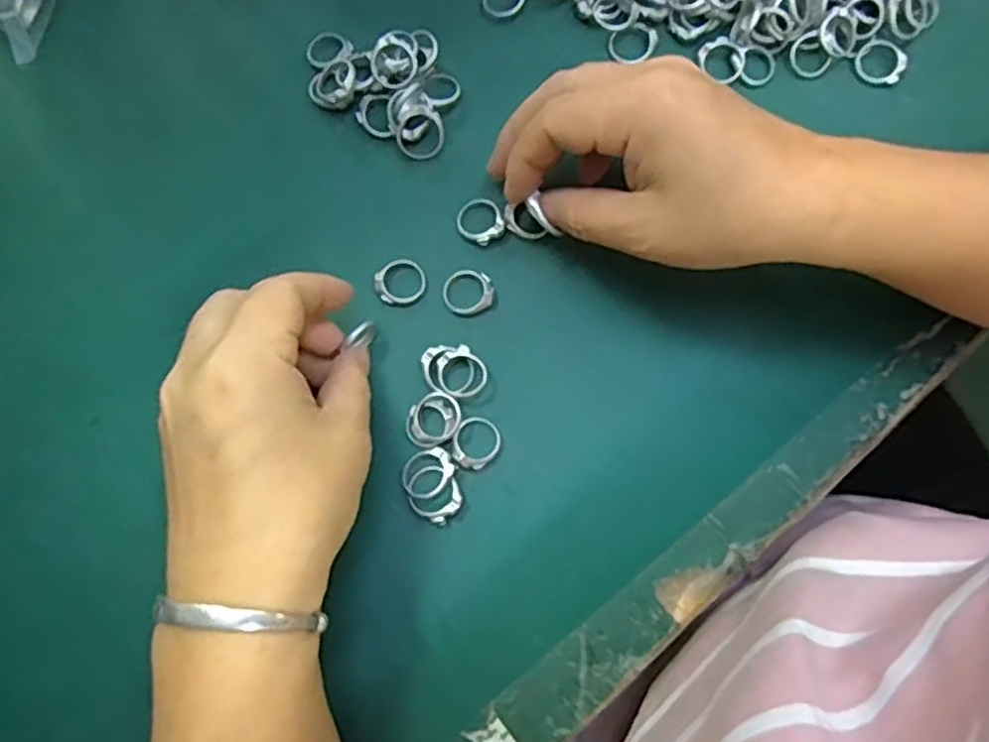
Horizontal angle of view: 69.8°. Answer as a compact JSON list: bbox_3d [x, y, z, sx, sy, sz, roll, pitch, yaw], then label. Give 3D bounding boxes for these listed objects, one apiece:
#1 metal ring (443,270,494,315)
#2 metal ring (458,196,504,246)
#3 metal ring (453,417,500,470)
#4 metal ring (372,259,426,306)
[{"bbox_3d":[-0.011,-0.034,0.303,0.021,0.004,0.020,0,77,0],"label":"metal ring"},{"bbox_3d":[-0.006,-0.066,0.311,0.019,0.004,0.022,-30,79,-7],"label":"metal ring"},{"bbox_3d":[-0.008,0.029,0.288,0.021,0.005,0.019,-43,81,-9],"label":"metal ring"},{"bbox_3d":[-0.040,-0.038,0.305,0.021,0.004,0.021,0,77,0],"label":"metal ring"}]

